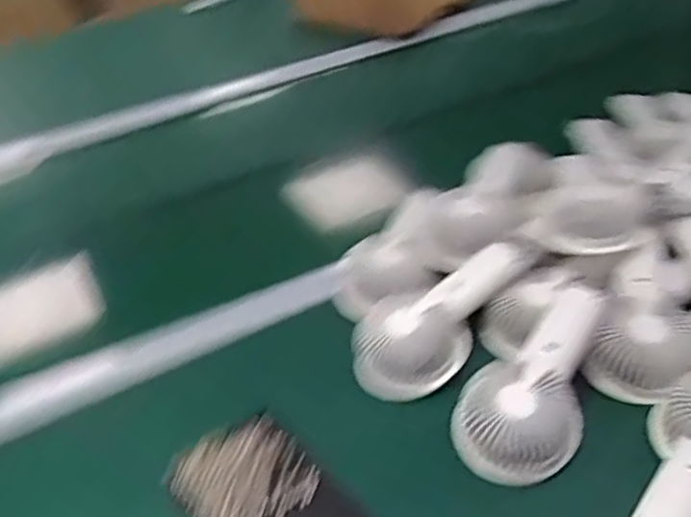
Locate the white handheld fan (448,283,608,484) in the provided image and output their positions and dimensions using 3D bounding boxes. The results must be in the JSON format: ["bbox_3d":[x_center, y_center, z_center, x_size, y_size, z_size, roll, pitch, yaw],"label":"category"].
[{"bbox_3d":[0.152,0.092,0.574,0.086,0.038,0.169,22,59,29],"label":"white handheld fan"}]

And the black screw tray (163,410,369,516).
[{"bbox_3d":[-0.056,0.177,0.533,0.092,0.022,0.146,-32,46,-29],"label":"black screw tray"}]

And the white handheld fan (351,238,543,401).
[{"bbox_3d":[0.088,0.042,0.640,0.190,0.047,0.086,-40,49,-19],"label":"white handheld fan"}]

